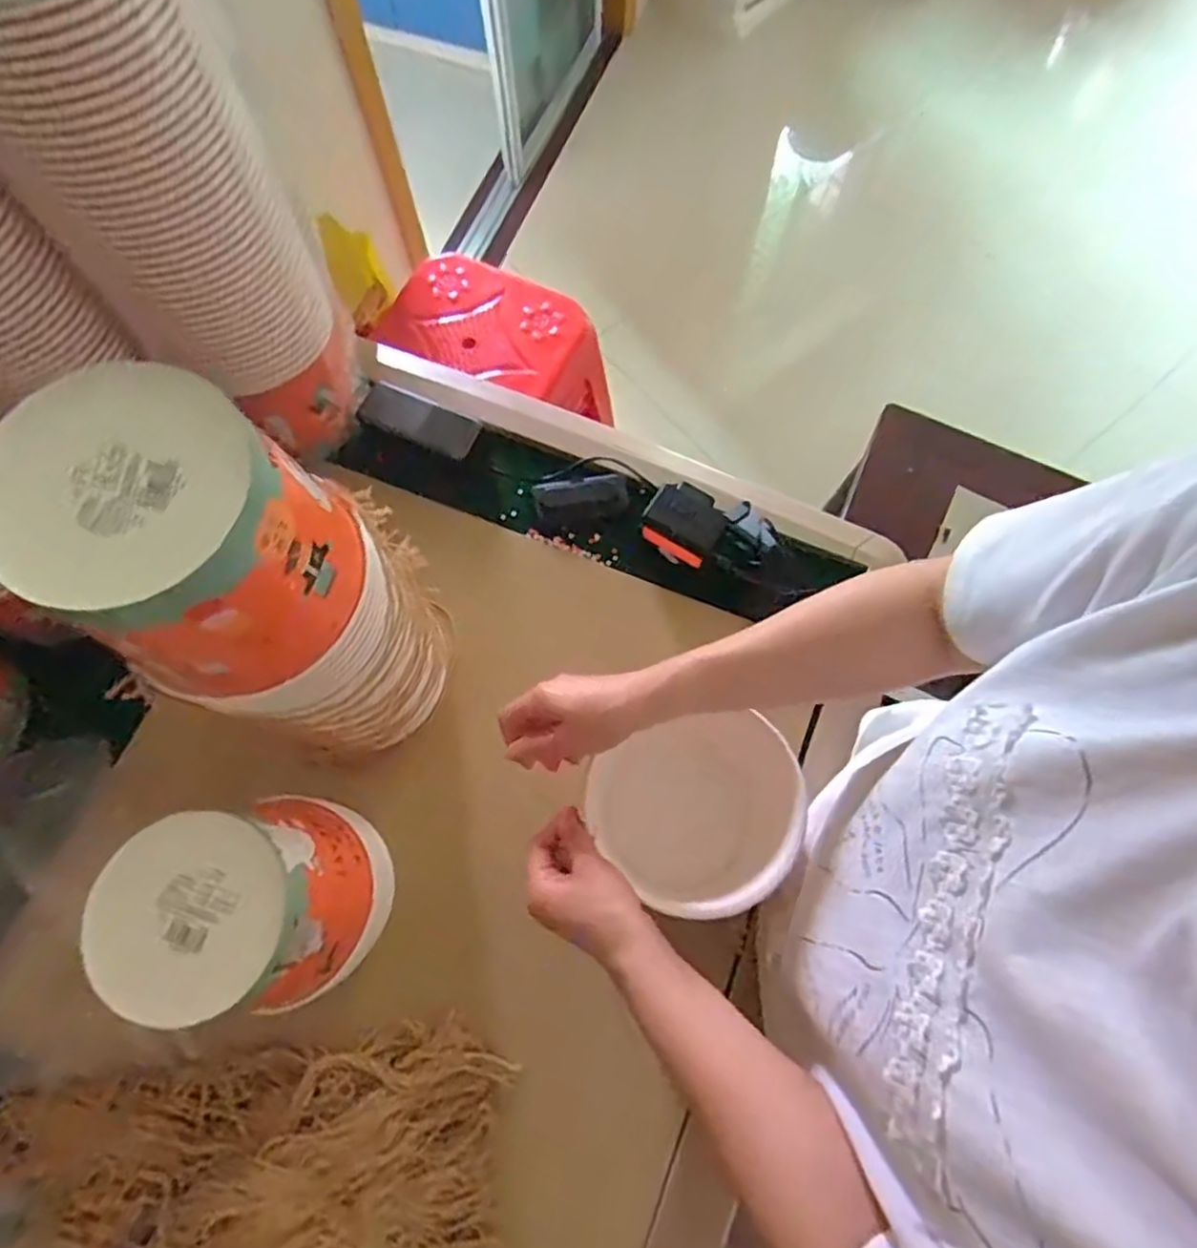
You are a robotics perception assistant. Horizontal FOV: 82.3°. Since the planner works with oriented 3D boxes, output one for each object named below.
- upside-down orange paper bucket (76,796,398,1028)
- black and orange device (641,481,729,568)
[{"bbox_3d":[-0.248,0.207,0.510,0.144,0.150,0.143,0,71,0],"label":"upside-down orange paper bucket"},{"bbox_3d":[0.084,-0.101,0.691,0.075,0.030,0.073,30,112,-5],"label":"black and orange device"}]

